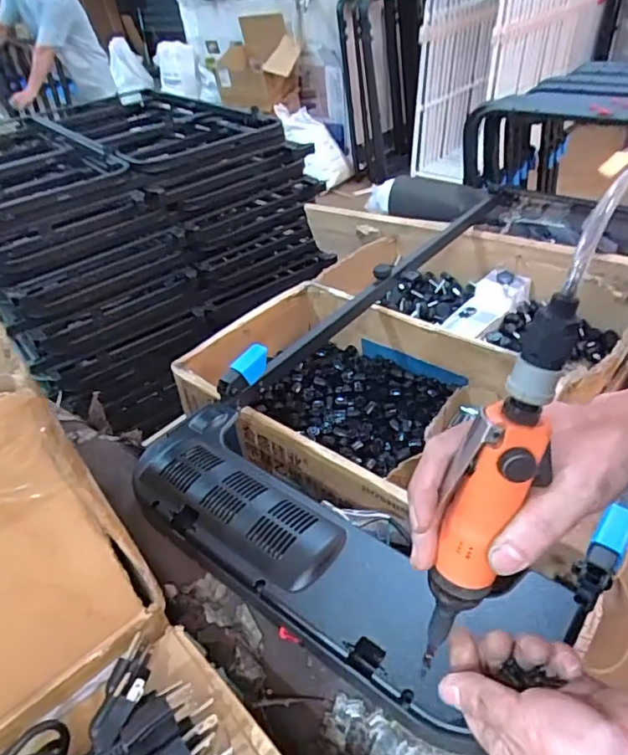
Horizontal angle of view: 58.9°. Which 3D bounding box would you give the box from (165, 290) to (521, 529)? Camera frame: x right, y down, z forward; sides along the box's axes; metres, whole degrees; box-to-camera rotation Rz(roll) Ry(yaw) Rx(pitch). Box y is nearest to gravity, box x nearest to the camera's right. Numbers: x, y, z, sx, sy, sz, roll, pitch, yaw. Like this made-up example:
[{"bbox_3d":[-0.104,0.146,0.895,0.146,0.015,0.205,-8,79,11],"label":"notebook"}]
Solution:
[{"bbox_3d":[0.044,0.026,0.918,0.469,0.149,0.363,25,48,33],"label":"box"}]

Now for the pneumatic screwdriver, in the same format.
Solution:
[{"bbox_3d":[0.102,0.068,0.327,0.035,0.238,0.040,-13,34,-41],"label":"pneumatic screwdriver"}]

